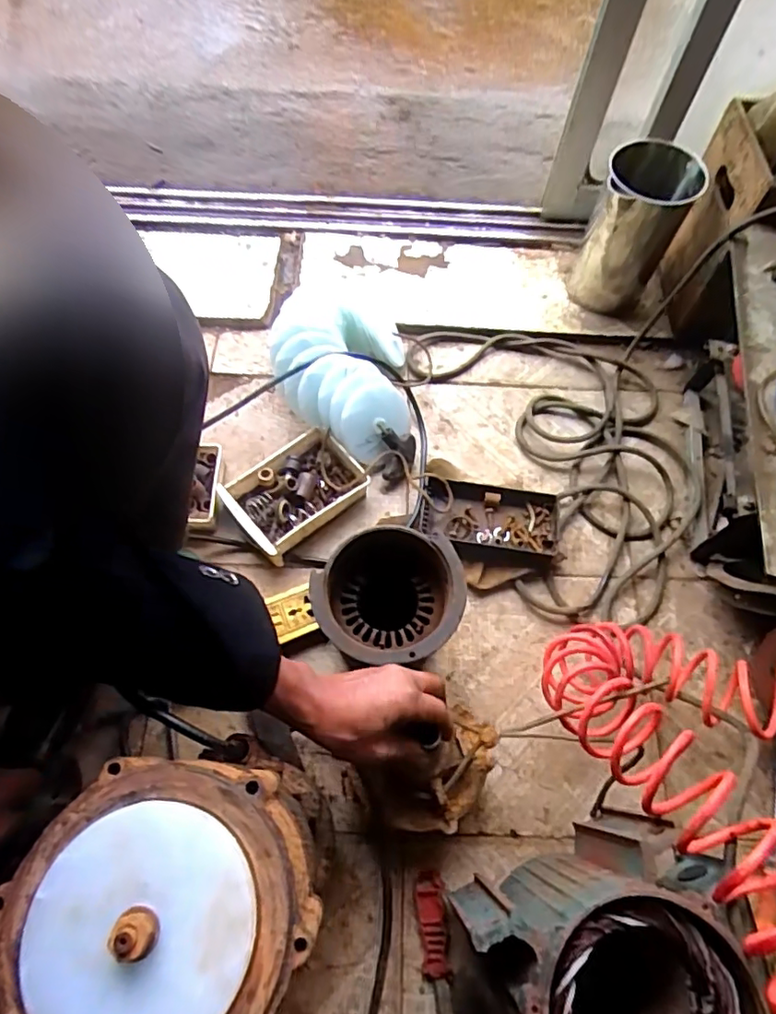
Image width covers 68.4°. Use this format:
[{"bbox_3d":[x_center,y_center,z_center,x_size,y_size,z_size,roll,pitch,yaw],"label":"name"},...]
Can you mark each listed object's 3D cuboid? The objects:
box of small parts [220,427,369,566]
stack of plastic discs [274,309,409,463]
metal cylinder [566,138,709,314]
[{"bbox_3d":[-0.126,-0.023,0.769,0.171,0.044,0.122,-41,74,-18],"label":"box of small parts"},{"bbox_3d":[-0.051,-0.175,0.810,0.192,0.092,0.224,-17,68,-10],"label":"stack of plastic discs"},{"bbox_3d":[0.358,-0.405,0.857,0.119,0.211,0.123,1,66,-2],"label":"metal cylinder"}]

